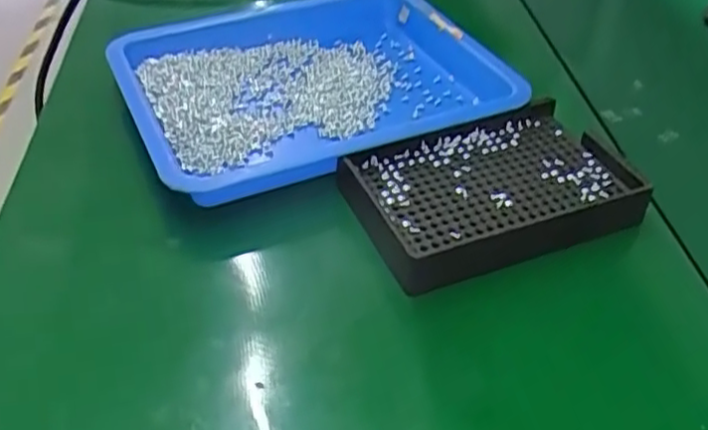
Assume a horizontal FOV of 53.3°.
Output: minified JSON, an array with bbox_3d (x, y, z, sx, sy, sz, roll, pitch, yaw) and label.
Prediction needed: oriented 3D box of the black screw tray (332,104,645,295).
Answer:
[{"bbox_3d":[0.070,-0.015,0.371,0.141,0.022,0.100,-13,44,-13],"label":"black screw tray"}]

